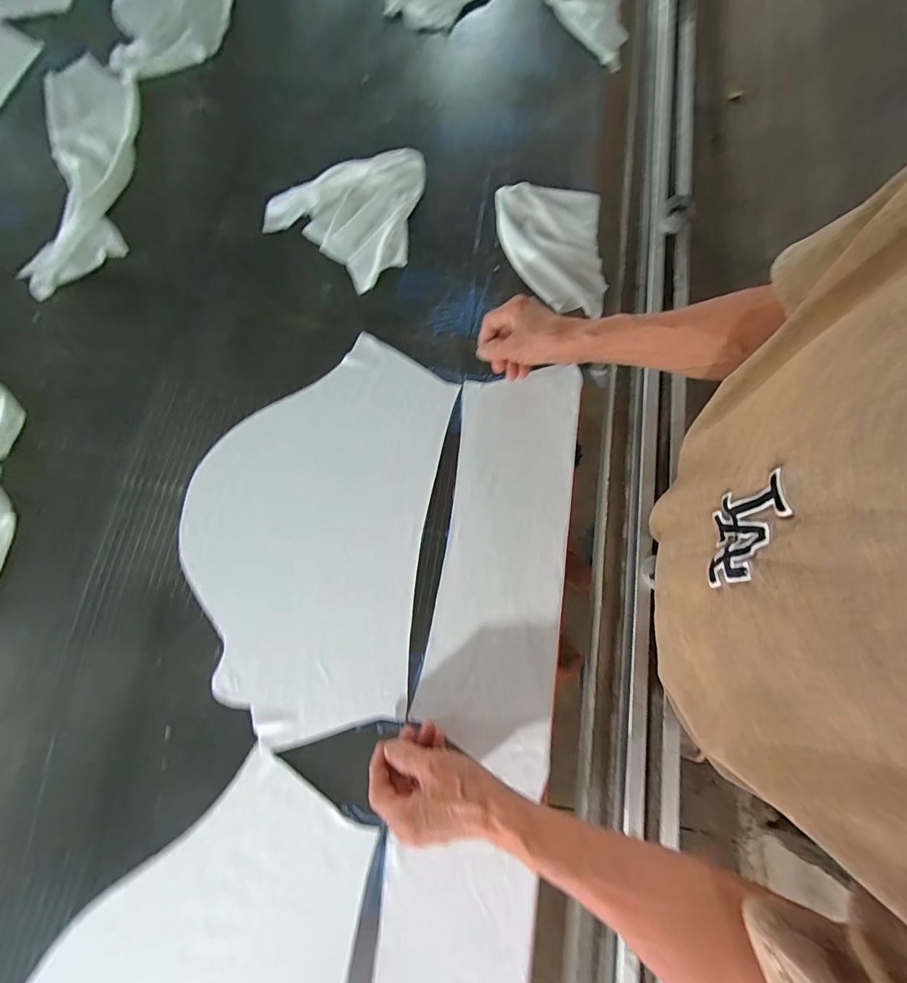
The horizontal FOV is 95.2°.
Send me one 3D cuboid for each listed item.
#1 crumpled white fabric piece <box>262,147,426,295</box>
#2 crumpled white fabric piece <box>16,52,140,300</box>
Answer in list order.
[{"bbox_3d":[-0.125,-0.403,0.599,0.228,0.030,0.185,-39,79,-8],"label":"crumpled white fabric piece"},{"bbox_3d":[-0.549,-0.479,0.612,0.136,0.024,0.419,-3,76,0],"label":"crumpled white fabric piece"}]

